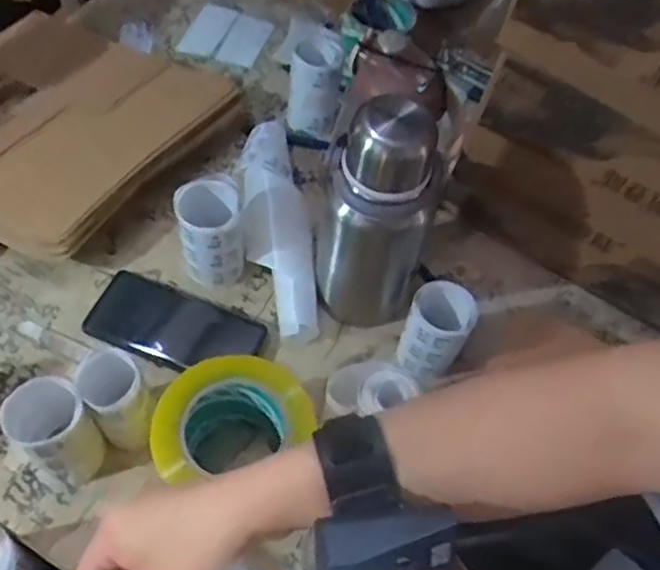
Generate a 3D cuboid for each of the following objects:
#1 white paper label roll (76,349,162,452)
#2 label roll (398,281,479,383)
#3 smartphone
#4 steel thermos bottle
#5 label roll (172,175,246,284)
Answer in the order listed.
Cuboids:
[{"bbox_3d":[-0.172,0.099,0.570,0.048,0.100,0.052,-33,66,-22],"label":"white paper label roll"},{"bbox_3d":[0.095,0.046,0.632,0.054,0.104,0.050,2,58,-3],"label":"label roll"},{"bbox_3d":[-0.148,0.041,0.657,0.155,0.011,0.078,23,59,4],"label":"smartphone"},{"bbox_3d":[0.040,-0.064,0.607,0.099,0.253,0.095,7,58,0],"label":"steel thermos bottle"},{"bbox_3d":[-0.115,-0.050,0.673,0.060,0.102,0.063,2,58,-3],"label":"label roll"}]

